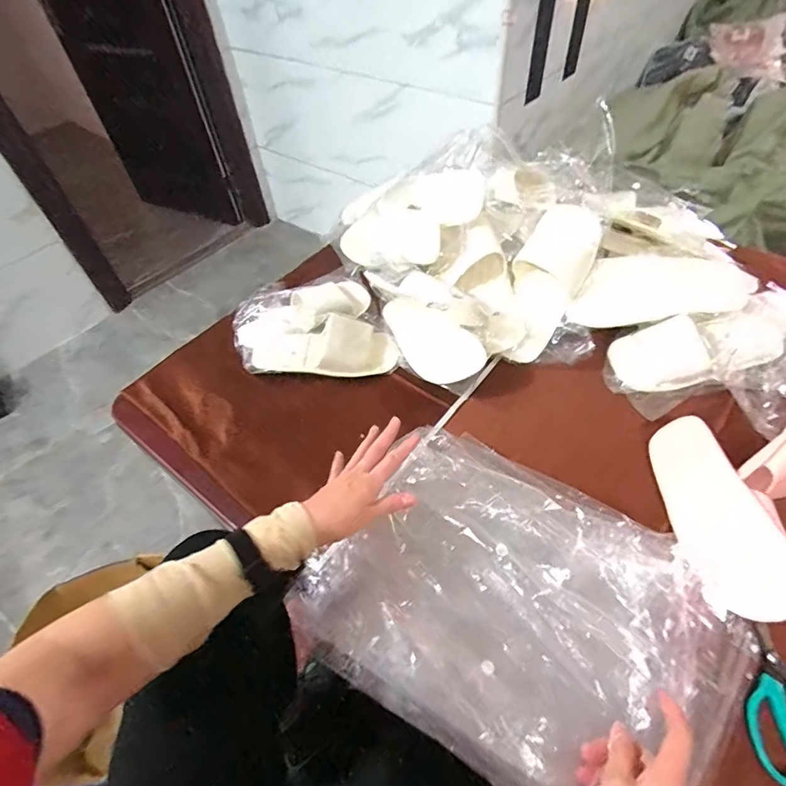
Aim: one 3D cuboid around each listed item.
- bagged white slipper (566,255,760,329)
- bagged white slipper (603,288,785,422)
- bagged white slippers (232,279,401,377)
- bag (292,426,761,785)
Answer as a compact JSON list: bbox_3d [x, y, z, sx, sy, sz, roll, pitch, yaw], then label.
[{"bbox_3d":[0.412,-0.159,0.709,0.255,0.041,0.105,-1,86,9],"label":"bagged white slipper"},{"bbox_3d":[0.475,-0.074,0.688,0.324,0.072,0.129,-19,52,-11],"label":"bagged white slipper"},{"bbox_3d":[-0.140,-0.114,0.773,0.247,0.059,0.244,-17,52,-9],"label":"bagged white slippers"},{"bbox_3d":[0.123,0.218,0.490,0.417,0.052,0.307,28,62,25],"label":"bag"}]

